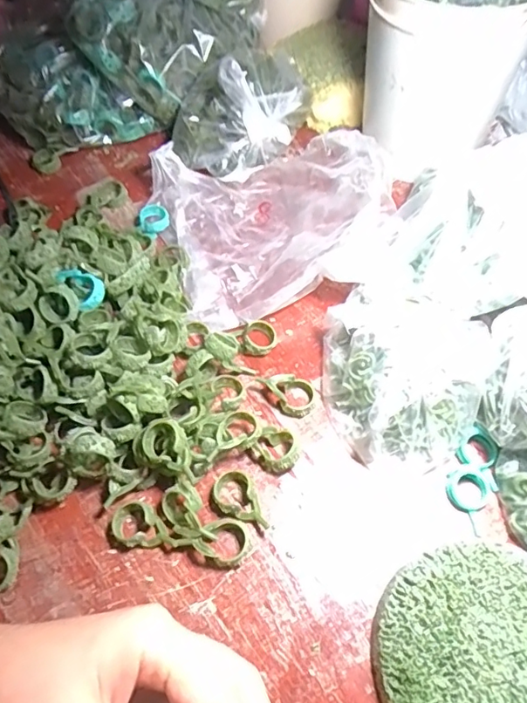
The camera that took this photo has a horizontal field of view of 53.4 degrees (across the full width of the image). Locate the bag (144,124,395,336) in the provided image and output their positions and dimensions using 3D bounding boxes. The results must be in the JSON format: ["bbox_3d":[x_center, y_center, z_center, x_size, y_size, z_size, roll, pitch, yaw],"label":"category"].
[{"bbox_3d":[0.011,-0.106,0.384,0.163,0.041,0.165,-17,60,-8],"label":"bag"}]

